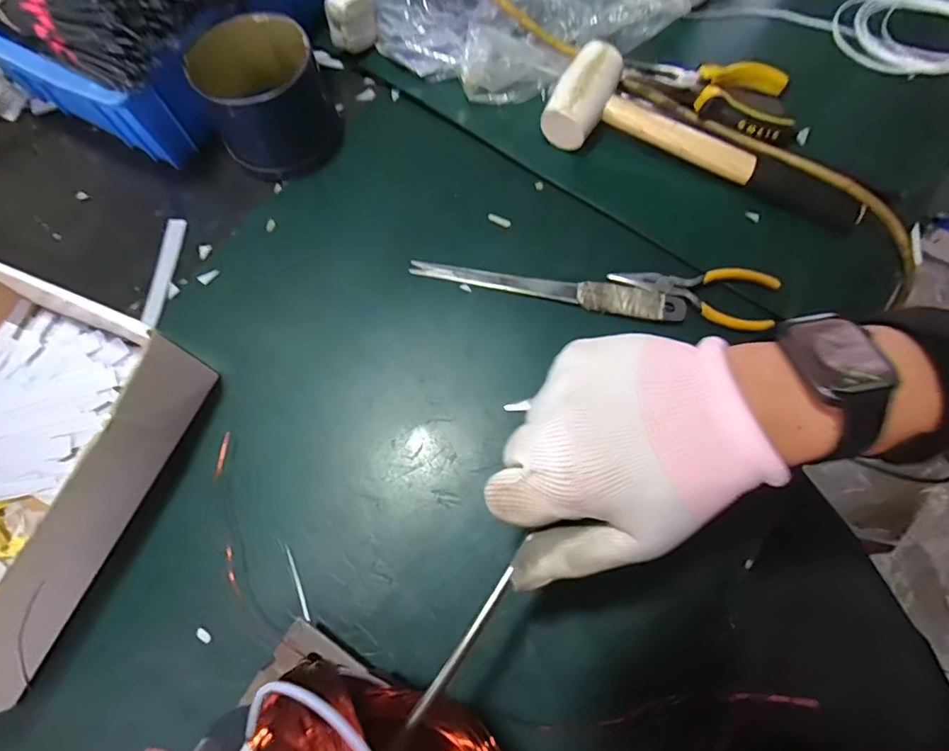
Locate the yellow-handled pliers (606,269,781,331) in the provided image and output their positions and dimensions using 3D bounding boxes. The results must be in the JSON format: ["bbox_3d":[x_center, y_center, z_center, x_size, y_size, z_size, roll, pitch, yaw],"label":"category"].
[{"bbox_3d":[0.165,-0.067,0.381,0.118,0.011,0.042,16,72,6],"label":"yellow-handled pliers"}]

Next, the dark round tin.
[{"bbox_3d":[-0.171,-0.229,0.423,0.096,0.073,0.106,-32,74,-10],"label":"dark round tin"}]

